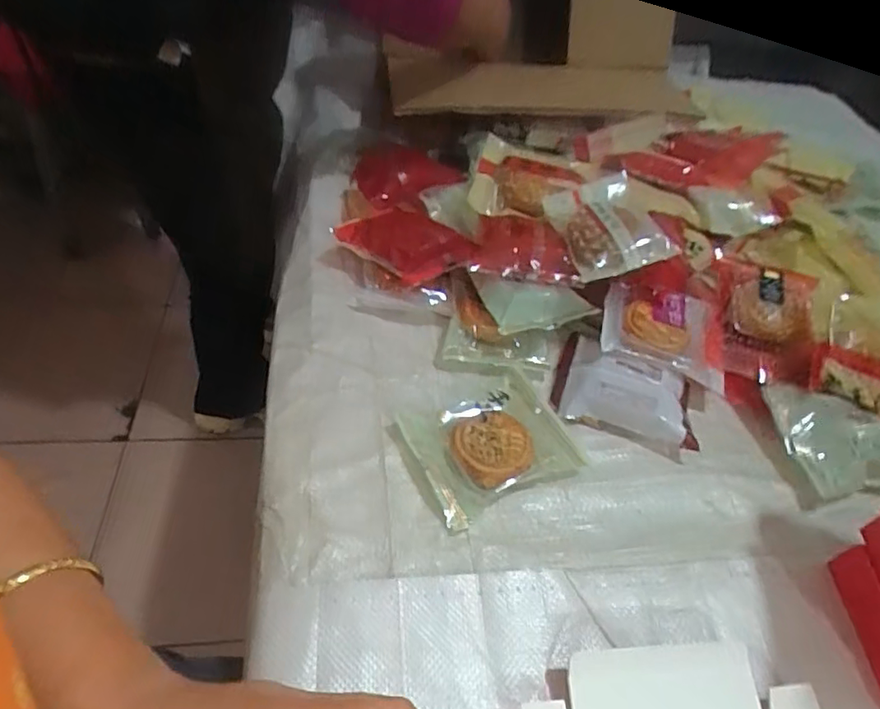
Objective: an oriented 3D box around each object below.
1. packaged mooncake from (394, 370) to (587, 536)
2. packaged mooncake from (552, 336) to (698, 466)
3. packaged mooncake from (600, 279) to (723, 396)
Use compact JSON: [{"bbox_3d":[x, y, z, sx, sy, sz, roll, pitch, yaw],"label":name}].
[{"bbox_3d":[0.042,0.075,0.492,0.126,0.031,0.109,-18,54,-20],"label":"packaged mooncake"},{"bbox_3d":[0.175,0.035,0.539,0.126,0.034,0.094,20,51,11],"label":"packaged mooncake"},{"bbox_3d":[0.221,-0.024,0.568,0.121,0.033,0.086,14,72,4],"label":"packaged mooncake"}]

